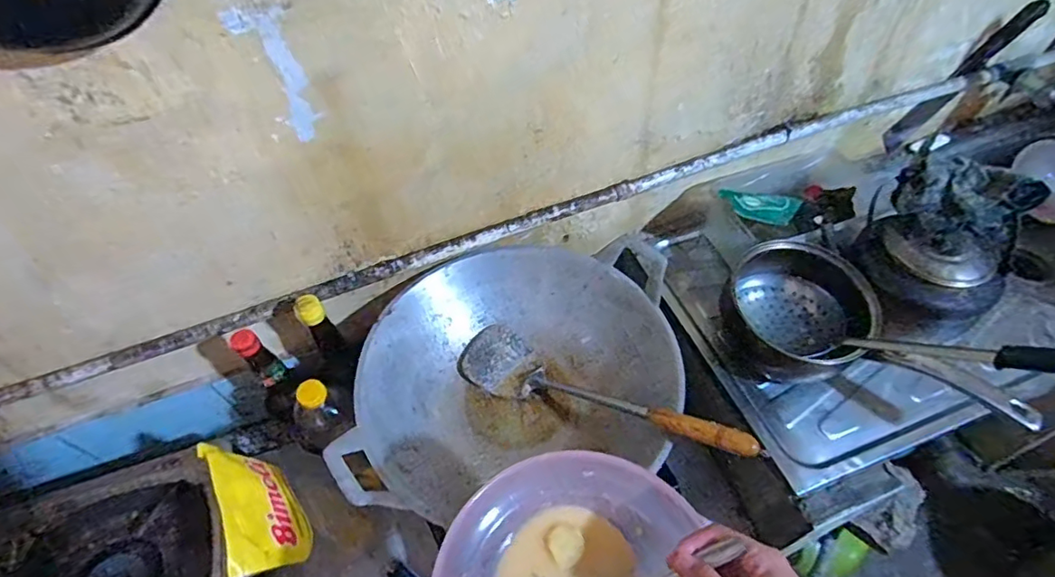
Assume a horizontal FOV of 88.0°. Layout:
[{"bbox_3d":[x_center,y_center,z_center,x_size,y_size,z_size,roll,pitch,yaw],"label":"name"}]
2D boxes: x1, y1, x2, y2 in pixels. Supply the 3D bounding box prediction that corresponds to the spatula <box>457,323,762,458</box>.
[{"bbox_3d":[0.072,0.129,0.661,0.396,0.083,0.093,11,50,47],"label":"spatula"}]

